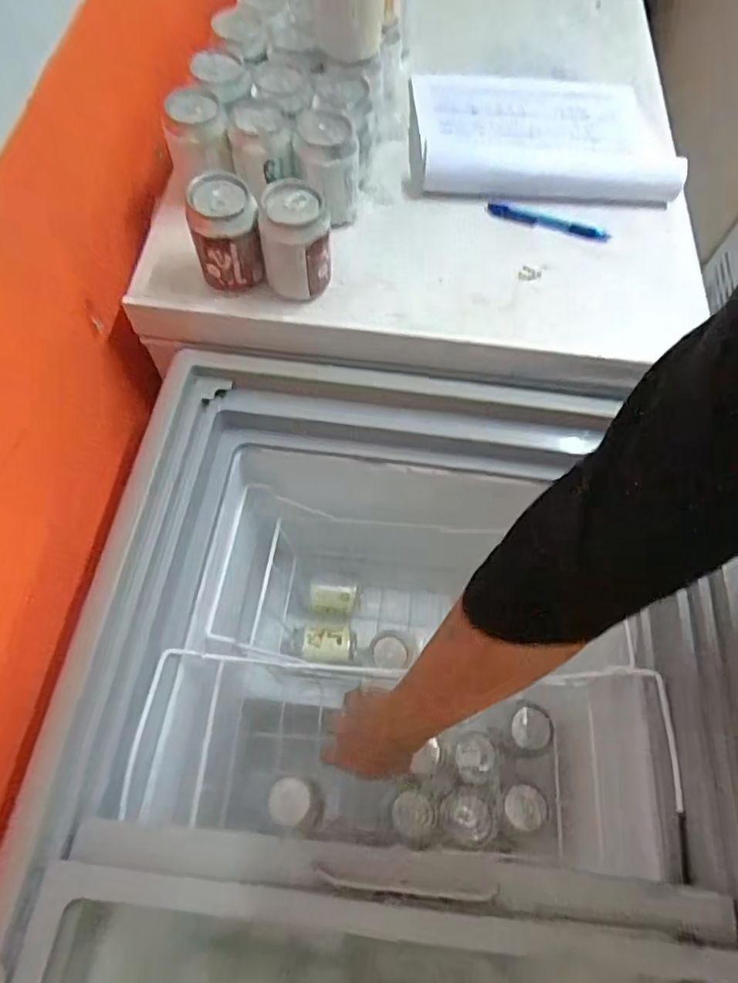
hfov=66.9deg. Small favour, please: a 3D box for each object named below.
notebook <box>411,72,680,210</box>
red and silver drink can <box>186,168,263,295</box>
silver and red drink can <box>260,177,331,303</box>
[{"bbox_3d":[0.203,-0.436,0.676,0.309,0.034,0.232,-2,64,-4],"label":"notebook"},{"bbox_3d":[-0.133,-0.238,0.528,0.060,0.098,0.052,-5,65,-6],"label":"red and silver drink can"},{"bbox_3d":[-0.069,-0.234,0.530,0.061,0.093,0.058,1,64,-3],"label":"silver and red drink can"}]

